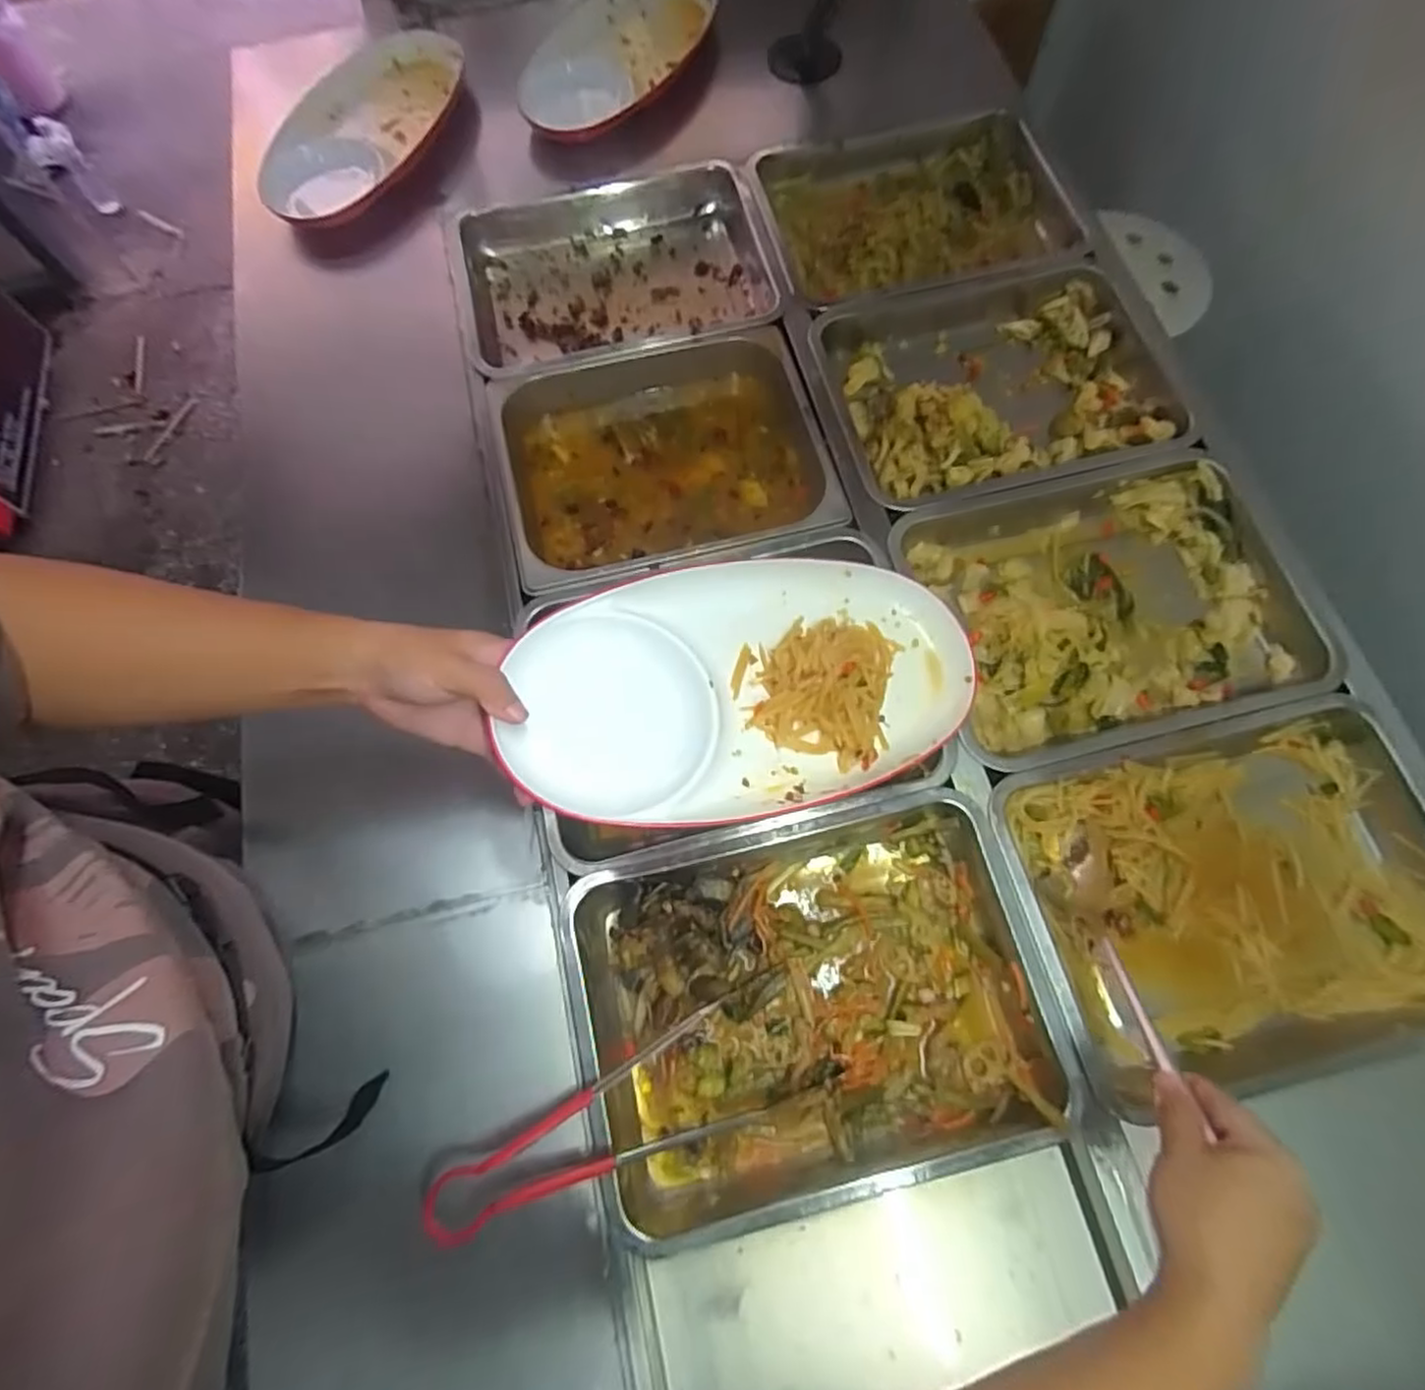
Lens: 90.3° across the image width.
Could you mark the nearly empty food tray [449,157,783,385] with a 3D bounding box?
[{"bbox_3d":[-0.113,-0.483,0.822,0.353,0.072,0.272,-15,73,-3],"label":"nearly empty food tray"}]

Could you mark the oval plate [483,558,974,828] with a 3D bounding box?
[{"bbox_3d":[0.031,-0.007,0.490,0.334,0.036,0.170,-12,75,-21],"label":"oval plate"}]

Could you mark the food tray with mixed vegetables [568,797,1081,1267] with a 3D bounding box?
[{"bbox_3d":[0.075,0.237,0.553,0.344,0.047,0.256,-13,73,-3],"label":"food tray with mixed vegetables"}]

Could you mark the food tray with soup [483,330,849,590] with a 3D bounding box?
[{"bbox_3d":[-0.051,-0.239,0.731,0.312,0.075,0.253,-15,73,-3],"label":"food tray with soup"}]

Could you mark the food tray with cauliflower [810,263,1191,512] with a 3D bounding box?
[{"bbox_3d":[0.305,-0.329,0.750,0.349,0.077,0.260,-15,73,-3],"label":"food tray with cauliflower"}]

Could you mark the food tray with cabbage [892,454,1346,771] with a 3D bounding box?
[{"bbox_3d":[0.372,-0.084,0.665,0.346,0.057,0.262,-14,73,-3],"label":"food tray with cabbage"}]

